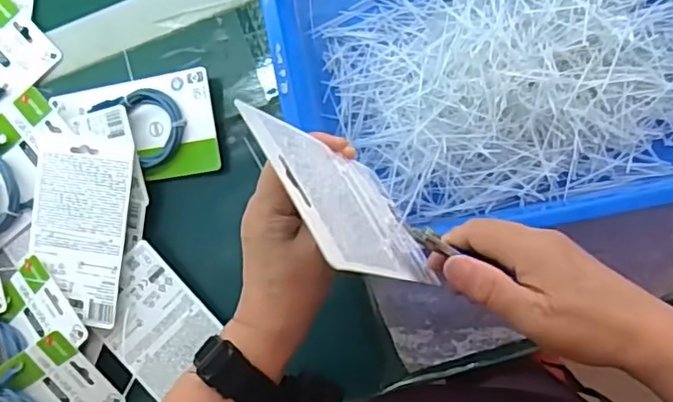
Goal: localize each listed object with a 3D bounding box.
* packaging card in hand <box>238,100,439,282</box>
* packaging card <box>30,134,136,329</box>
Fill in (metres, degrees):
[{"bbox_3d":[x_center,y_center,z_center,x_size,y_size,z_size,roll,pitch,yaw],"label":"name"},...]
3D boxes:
[{"bbox_3d":[0.011,0.003,0.343,0.005,0.162,0.095,-37,66,16],"label":"packaging card in hand"},{"bbox_3d":[-0.248,0.027,0.587,0.094,0.019,0.174,4,88,10],"label":"packaging card"}]

